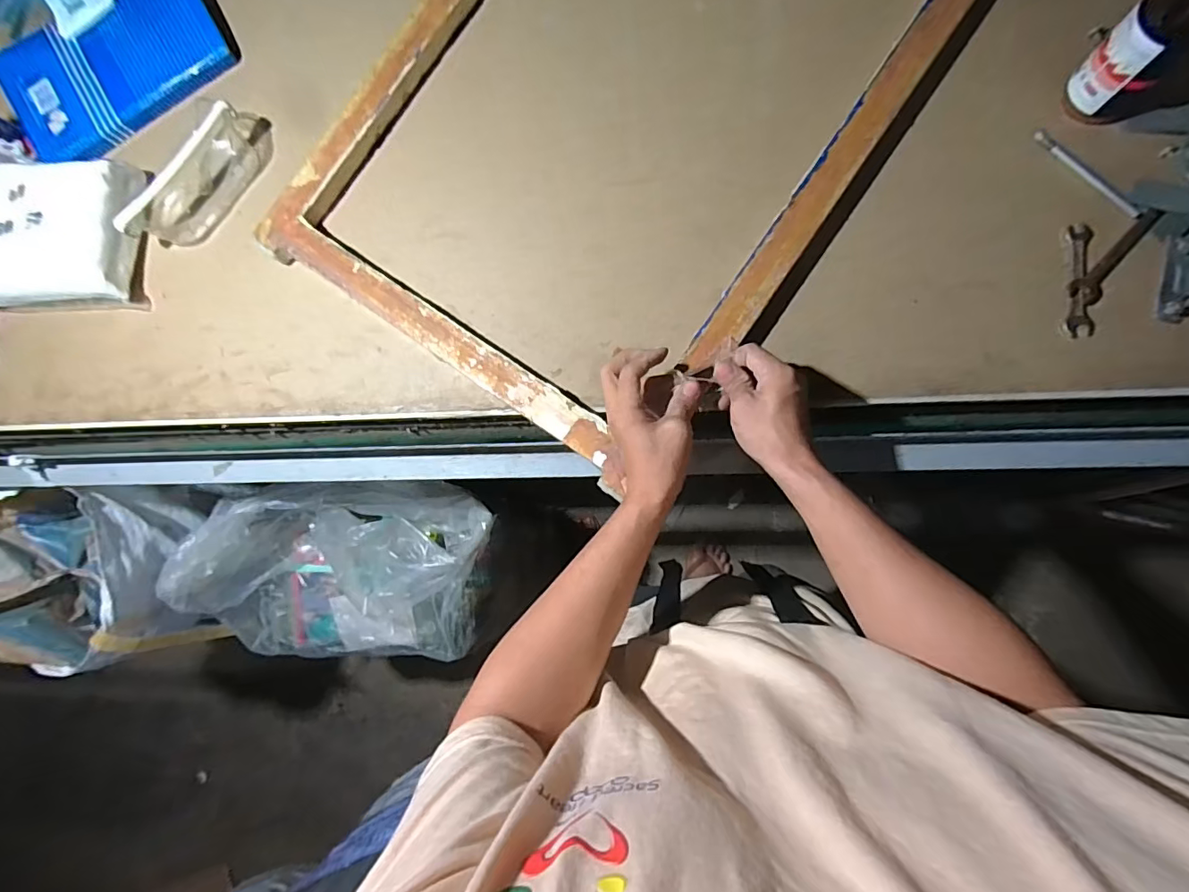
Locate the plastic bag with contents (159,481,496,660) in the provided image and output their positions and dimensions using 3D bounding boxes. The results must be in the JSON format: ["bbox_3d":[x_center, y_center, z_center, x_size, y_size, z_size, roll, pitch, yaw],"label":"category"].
[{"bbox_3d":[-0.380,0.205,0.799,0.436,0.180,0.282,-2,83,8],"label":"plastic bag with contents"}]

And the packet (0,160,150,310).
[{"bbox_3d":[-0.670,-0.253,0.624,0.221,0.060,0.167,-2,84,7],"label":"packet"}]

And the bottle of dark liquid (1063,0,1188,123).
[{"bbox_3d":[0.483,-0.357,0.430,0.060,0.166,0.062,44,91,9],"label":"bottle of dark liquid"}]

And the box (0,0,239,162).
[{"bbox_3d":[-0.608,-0.487,0.651,0.287,0.032,0.186,-33,82,3],"label":"box"}]

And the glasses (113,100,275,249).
[{"bbox_3d":[-0.482,-0.329,0.609,0.092,0.051,0.199,37,90,9],"label":"glasses"}]

